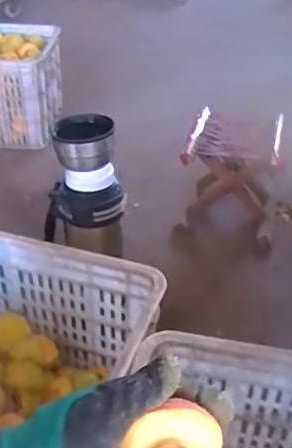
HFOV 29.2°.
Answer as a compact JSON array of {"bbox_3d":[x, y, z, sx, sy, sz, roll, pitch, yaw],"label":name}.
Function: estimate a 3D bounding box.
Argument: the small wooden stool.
[{"bbox_3d":[0.201,-0.111,1.346,0.212,0.239,0.265,7,35,8],"label":"small wooden stool"}]

